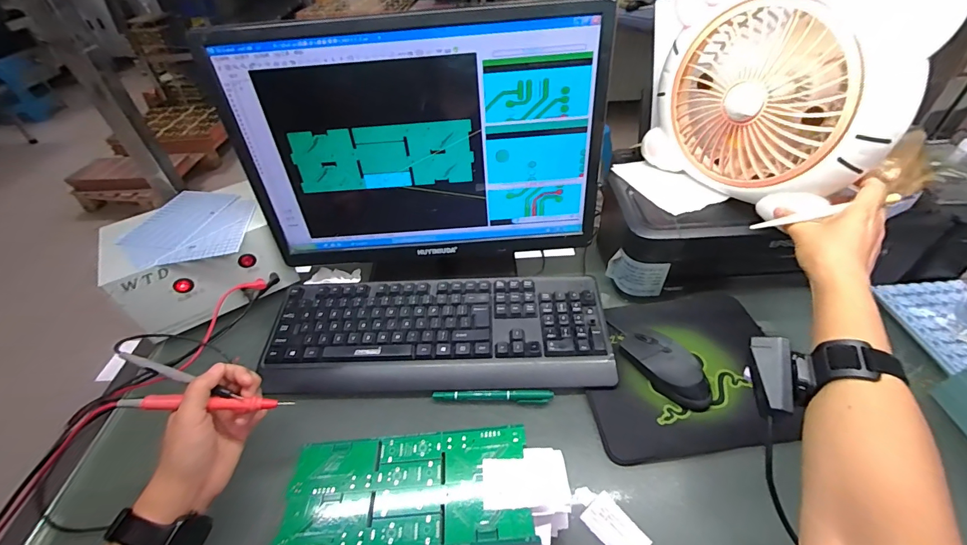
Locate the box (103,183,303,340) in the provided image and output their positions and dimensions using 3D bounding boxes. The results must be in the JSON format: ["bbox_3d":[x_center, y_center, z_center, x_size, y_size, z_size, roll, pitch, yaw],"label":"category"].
[{"bbox_3d":[-0.411,-0.024,0.592,0.196,0.105,0.181,-30,49,-25],"label":"box"}]

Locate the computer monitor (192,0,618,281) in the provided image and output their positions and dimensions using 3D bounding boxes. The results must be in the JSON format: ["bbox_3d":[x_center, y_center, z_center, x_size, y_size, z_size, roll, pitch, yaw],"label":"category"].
[{"bbox_3d":[-0.072,-0.132,0.516,0.432,0.319,0.068,-2,43,2],"label":"computer monitor"}]

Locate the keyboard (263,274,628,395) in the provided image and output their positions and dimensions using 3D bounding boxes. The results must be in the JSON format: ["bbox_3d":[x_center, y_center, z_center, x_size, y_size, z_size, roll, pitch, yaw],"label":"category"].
[{"bbox_3d":[-0.059,0.076,0.527,0.425,0.035,0.153,-2,43,2],"label":"keyboard"}]

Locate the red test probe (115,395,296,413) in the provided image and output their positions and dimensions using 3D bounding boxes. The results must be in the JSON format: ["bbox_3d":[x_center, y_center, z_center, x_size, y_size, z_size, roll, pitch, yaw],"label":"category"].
[{"bbox_3d":[-0.257,0.125,0.384,0.140,0.013,0.014,7,41,-15],"label":"red test probe"}]

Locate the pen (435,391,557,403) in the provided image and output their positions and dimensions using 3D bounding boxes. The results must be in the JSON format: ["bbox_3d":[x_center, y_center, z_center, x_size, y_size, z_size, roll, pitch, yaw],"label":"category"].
[{"bbox_3d":[0.011,0.146,0.477,0.140,0.011,0.010,-1,43,3],"label":"pen"}]

